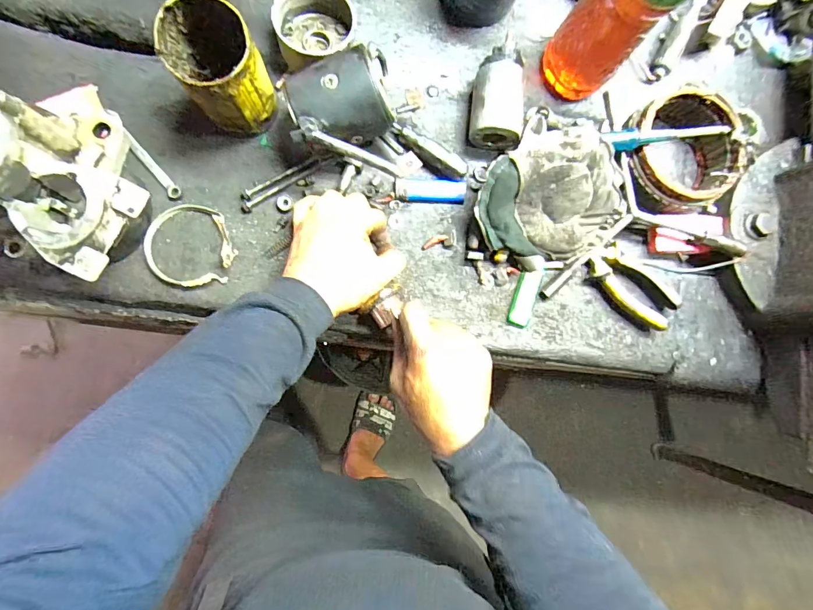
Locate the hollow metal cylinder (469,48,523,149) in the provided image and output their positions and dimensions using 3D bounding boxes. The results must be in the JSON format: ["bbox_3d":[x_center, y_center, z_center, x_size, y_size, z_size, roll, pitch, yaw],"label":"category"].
[{"bbox_3d":[0.100,-0.224,0.456,0.058,0.047,0.095,11,84,-6],"label":"hollow metal cylinder"}]

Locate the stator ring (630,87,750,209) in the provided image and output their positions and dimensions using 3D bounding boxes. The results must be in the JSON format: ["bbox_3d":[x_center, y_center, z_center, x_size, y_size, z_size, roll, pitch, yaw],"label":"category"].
[{"bbox_3d":[0.310,-0.173,0.466,0.122,0.060,0.119,1,85,-7],"label":"stator ring"}]

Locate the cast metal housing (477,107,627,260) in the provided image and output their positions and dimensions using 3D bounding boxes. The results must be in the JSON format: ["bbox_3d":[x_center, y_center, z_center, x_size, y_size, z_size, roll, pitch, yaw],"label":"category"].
[{"bbox_3d":[0.152,-0.117,0.432,0.144,0.083,0.143,1,85,-7],"label":"cast metal housing"}]

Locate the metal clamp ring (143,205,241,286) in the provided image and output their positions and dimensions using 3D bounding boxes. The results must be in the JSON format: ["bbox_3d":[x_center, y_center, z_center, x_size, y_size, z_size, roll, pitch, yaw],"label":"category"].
[{"bbox_3d":[-0.226,-0.064,0.426,0.088,0.023,0.088,1,85,-7],"label":"metal clamp ring"}]

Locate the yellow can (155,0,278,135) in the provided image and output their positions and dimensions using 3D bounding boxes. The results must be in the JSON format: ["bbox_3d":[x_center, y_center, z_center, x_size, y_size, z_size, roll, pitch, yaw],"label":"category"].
[{"bbox_3d":[-0.175,-0.220,0.397,0.081,0.115,0.084,-36,90,-9],"label":"yellow can"}]

